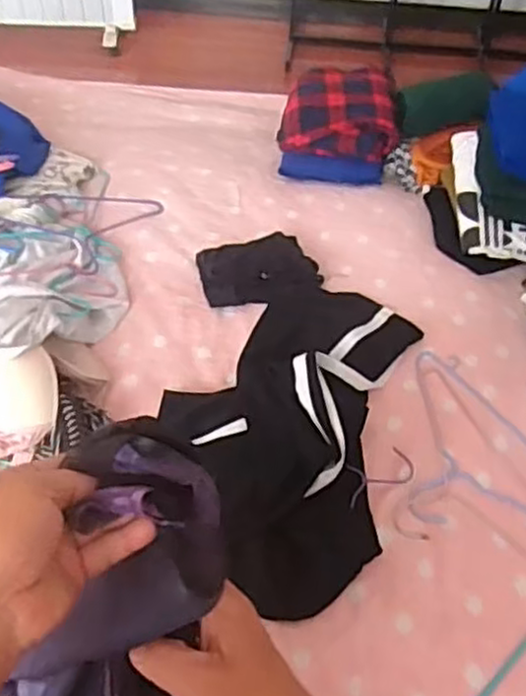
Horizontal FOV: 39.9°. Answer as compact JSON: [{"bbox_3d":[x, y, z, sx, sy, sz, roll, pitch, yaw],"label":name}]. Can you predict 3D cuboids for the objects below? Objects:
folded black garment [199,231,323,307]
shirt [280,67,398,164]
[{"bbox_3d":[-0.008,-0.144,1.281,0.211,0.030,0.158,-17,51,-18],"label":"folded black garment"},{"bbox_3d":[0.165,-0.493,1.520,0.238,0.085,0.222,9,48,6],"label":"shirt"}]

